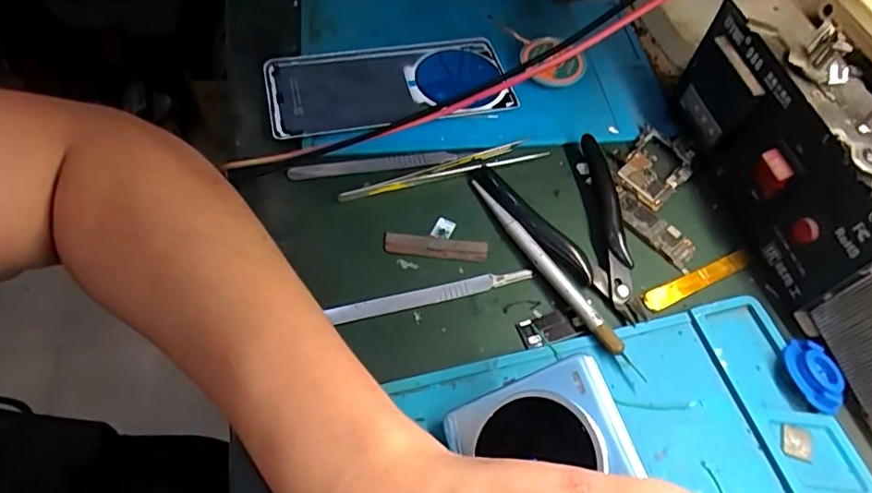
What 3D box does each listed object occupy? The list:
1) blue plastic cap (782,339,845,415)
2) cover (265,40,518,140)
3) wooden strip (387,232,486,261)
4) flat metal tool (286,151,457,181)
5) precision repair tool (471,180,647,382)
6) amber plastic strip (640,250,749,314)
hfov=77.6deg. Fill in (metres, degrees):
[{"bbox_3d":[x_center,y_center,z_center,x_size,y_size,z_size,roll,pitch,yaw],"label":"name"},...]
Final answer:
[{"bbox_3d":[0.188,0.064,0.271,0.024,0.009,0.036,7,57,2],"label":"blue plastic cap"},{"bbox_3d":[-0.031,-0.111,0.371,0.163,0.013,0.078,-11,58,-10],"label":"cover"},{"bbox_3d":[0.000,0.000,0.307,0.058,0.004,0.012,6,57,1],"label":"wooden strip"},{"bbox_3d":[-0.039,-0.051,0.335,0.102,0.004,0.012,-8,58,-8],"label":"flat metal tool"},{"bbox_3d":[0.062,0.013,0.298,0.009,0.010,0.138,-27,62,-18],"label":"precision repair tool"},{"bbox_3d":[0.147,0.019,0.306,0.072,0.004,0.011,-22,61,-16],"label":"amber plastic strip"}]

